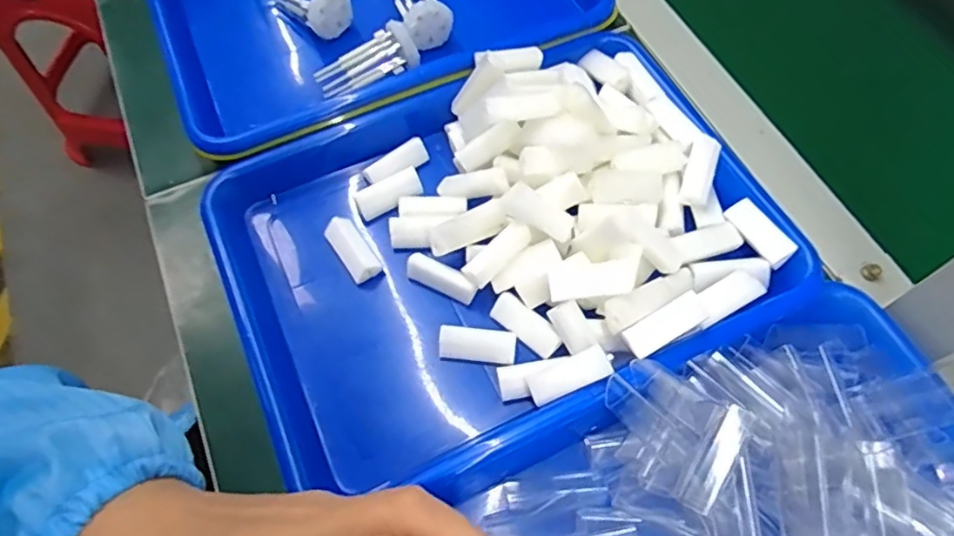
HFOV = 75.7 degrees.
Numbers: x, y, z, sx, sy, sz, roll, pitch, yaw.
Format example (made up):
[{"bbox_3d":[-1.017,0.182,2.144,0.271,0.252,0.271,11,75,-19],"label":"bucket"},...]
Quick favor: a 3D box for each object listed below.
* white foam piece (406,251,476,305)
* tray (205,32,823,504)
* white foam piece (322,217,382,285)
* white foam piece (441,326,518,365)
[{"bbox_3d":[-0.021,0.008,0.391,0.045,0.018,0.015,23,66,12],"label":"white foam piece"},{"bbox_3d":[0.008,-0.023,0.389,0.330,0.058,0.245,-24,65,-10],"label":"tray"},{"bbox_3d":[-0.083,-0.010,0.409,0.021,0.020,0.046,-35,68,-15],"label":"white foam piece"},{"bbox_3d":[0.000,0.046,0.369,0.045,0.018,0.017,5,64,4],"label":"white foam piece"}]

